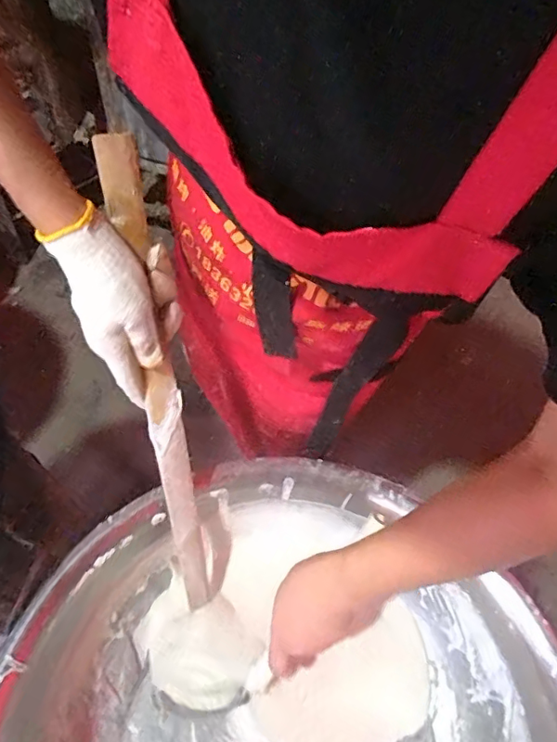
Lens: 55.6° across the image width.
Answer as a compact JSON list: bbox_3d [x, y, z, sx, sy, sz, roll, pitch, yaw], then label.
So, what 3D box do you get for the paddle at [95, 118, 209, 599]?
[{"bbox_3d":[-0.104,0.043,0.490,0.032,0.480,0.007,-19,30,-28],"label":"paddle"}]

